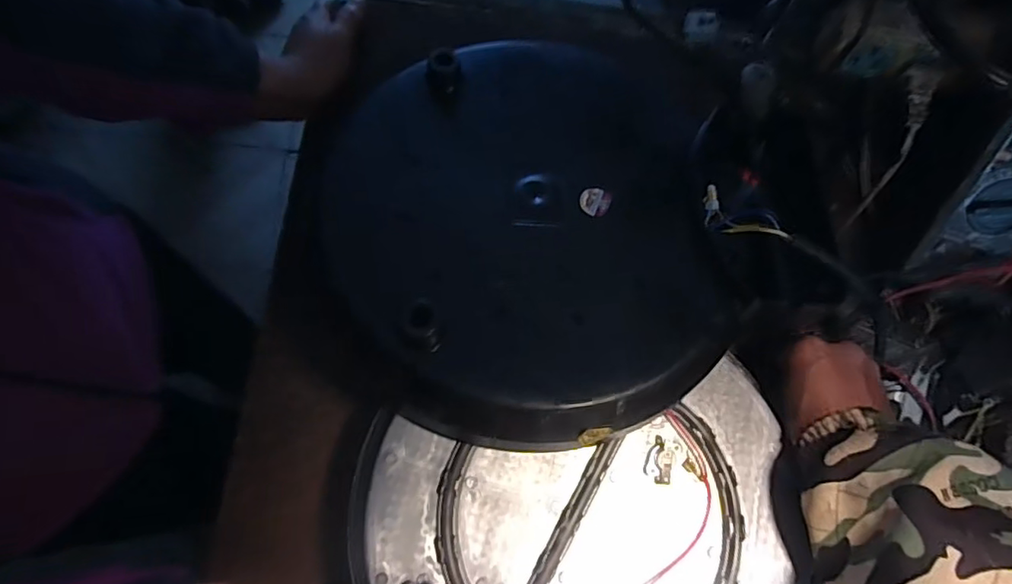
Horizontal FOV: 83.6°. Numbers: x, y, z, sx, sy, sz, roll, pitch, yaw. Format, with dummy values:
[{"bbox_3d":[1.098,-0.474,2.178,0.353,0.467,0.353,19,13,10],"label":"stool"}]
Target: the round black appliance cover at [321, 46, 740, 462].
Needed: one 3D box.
[{"bbox_3d":[0.014,-0.054,0.405,0.269,0.068,0.305,-4,79,-2],"label":"round black appliance cover"}]

